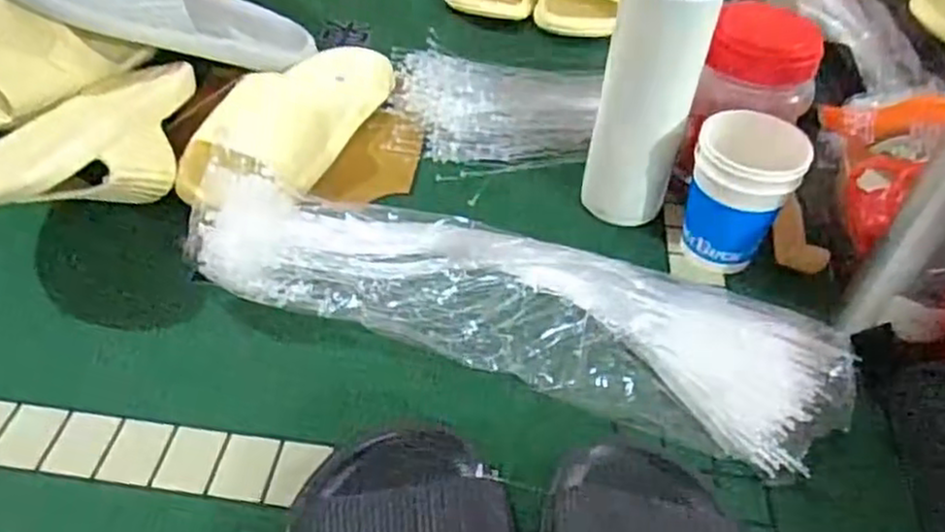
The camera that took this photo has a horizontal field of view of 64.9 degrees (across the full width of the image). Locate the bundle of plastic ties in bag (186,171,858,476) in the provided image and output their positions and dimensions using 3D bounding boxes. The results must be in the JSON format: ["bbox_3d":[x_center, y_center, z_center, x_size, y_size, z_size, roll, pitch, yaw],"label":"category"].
[{"bbox_3d":[0.025,0.016,0.471,0.406,0.046,0.128,16,45,12],"label":"bundle of plastic ties in bag"}]

